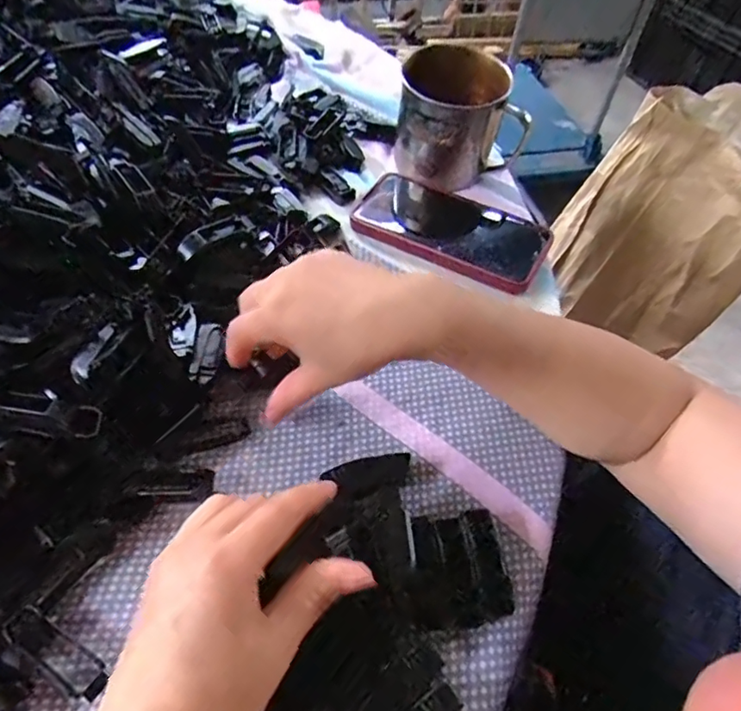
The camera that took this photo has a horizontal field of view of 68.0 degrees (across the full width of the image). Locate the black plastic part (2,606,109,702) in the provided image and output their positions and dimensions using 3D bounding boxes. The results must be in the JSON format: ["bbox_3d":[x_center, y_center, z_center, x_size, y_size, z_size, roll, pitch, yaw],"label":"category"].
[{"bbox_3d":[-0.149,0.142,0.262,0.055,0.005,0.017,34,49,9],"label":"black plastic part"}]

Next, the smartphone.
[{"bbox_3d":[0.066,-0.107,0.453,0.156,0.016,0.081,28,57,16],"label":"smartphone"}]

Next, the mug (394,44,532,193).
[{"bbox_3d":[0.076,-0.208,0.488,0.102,0.089,0.087,-1,54,-5],"label":"mug"}]

